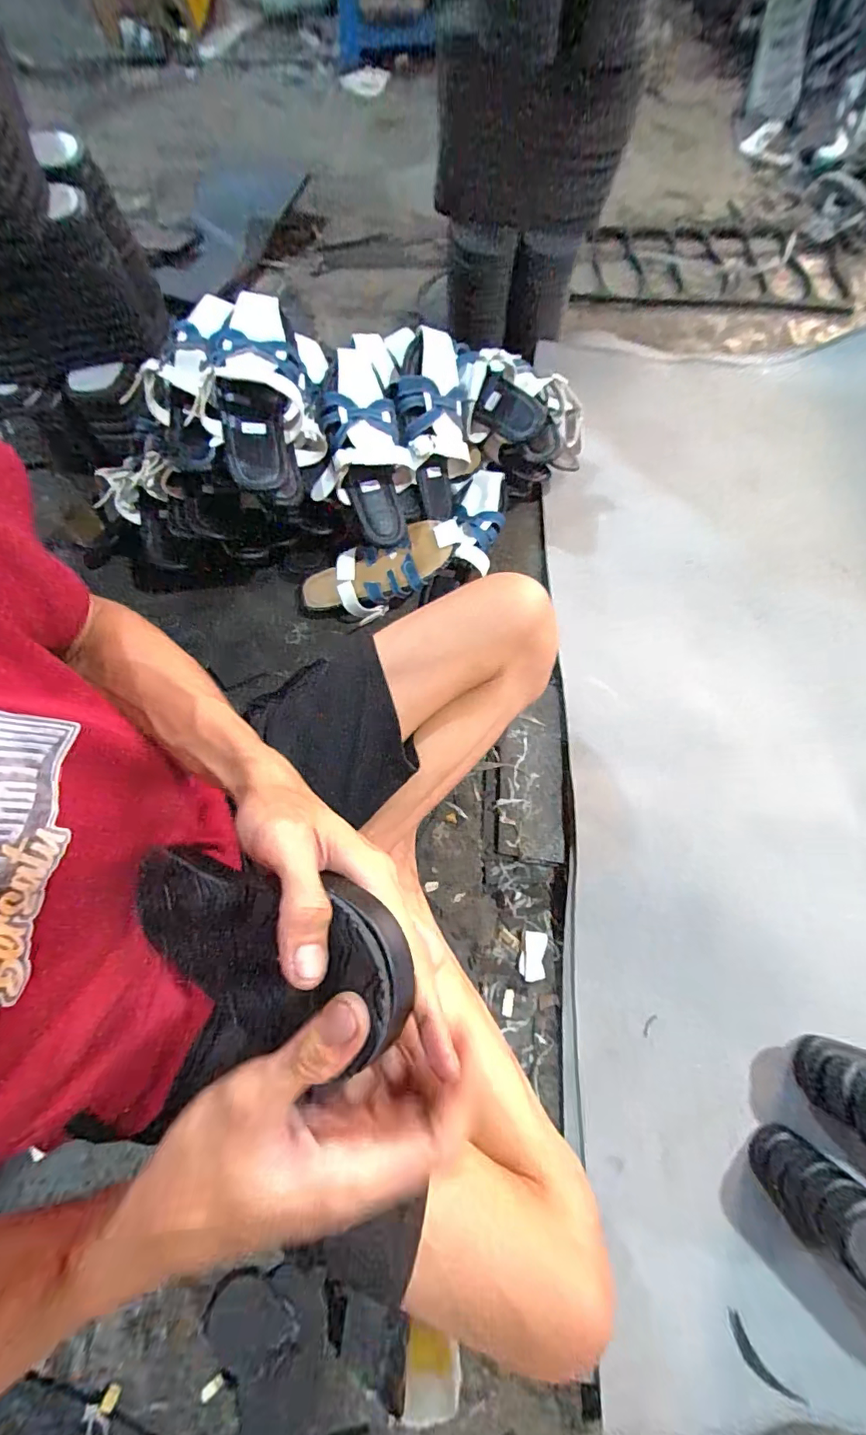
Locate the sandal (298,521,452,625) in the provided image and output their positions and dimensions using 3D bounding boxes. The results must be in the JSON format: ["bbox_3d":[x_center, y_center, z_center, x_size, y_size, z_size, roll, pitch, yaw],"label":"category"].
[{"bbox_3d":[-0.085,-0.200,0.687,0.236,0.043,0.096,-19,74,17],"label":"sandal"}]

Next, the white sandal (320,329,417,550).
[{"bbox_3d":[-0.085,-0.369,0.621,0.101,0.077,0.272,-8,93,-1],"label":"white sandal"}]

